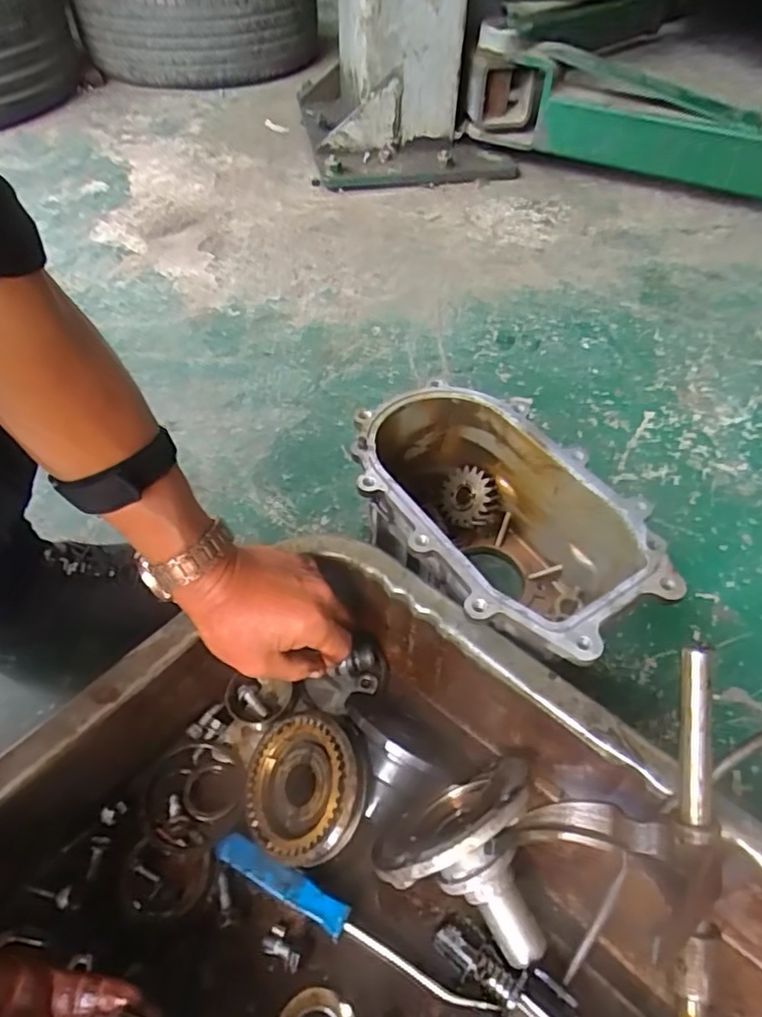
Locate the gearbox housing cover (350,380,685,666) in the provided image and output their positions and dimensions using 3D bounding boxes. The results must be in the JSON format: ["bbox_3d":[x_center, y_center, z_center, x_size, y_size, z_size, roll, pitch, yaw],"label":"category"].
[{"bbox_3d":[0.091,0.026,0.516,0.156,0.124,0.263,-27,54,-20],"label":"gearbox housing cover"}]

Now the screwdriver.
[{"bbox_3d":[-0.022,0.262,0.388,0.192,0.018,0.018,21,53,18],"label":"screwdriver"}]

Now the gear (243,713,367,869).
[{"bbox_3d":[-0.055,0.187,0.412,0.090,0.018,0.089,-18,57,27],"label":"gear"}]

